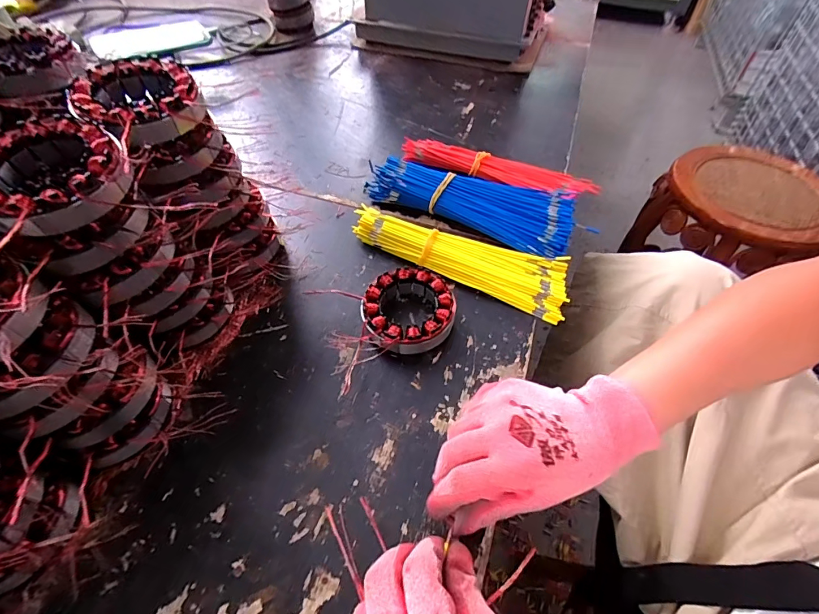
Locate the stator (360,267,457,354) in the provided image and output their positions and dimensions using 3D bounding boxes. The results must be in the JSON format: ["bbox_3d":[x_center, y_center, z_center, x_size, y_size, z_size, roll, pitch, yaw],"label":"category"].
[{"bbox_3d":[-0.001,0.004,0.398,0.086,0.033,0.086,1,53,-2],"label":"stator"}]

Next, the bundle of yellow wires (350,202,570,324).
[{"bbox_3d":[0.054,-0.059,0.456,0.244,0.025,0.071,24,56,15],"label":"bundle of yellow wires"}]

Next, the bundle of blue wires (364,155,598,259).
[{"bbox_3d":[0.071,-0.126,0.500,0.255,0.037,0.091,20,55,12],"label":"bundle of blue wires"}]

